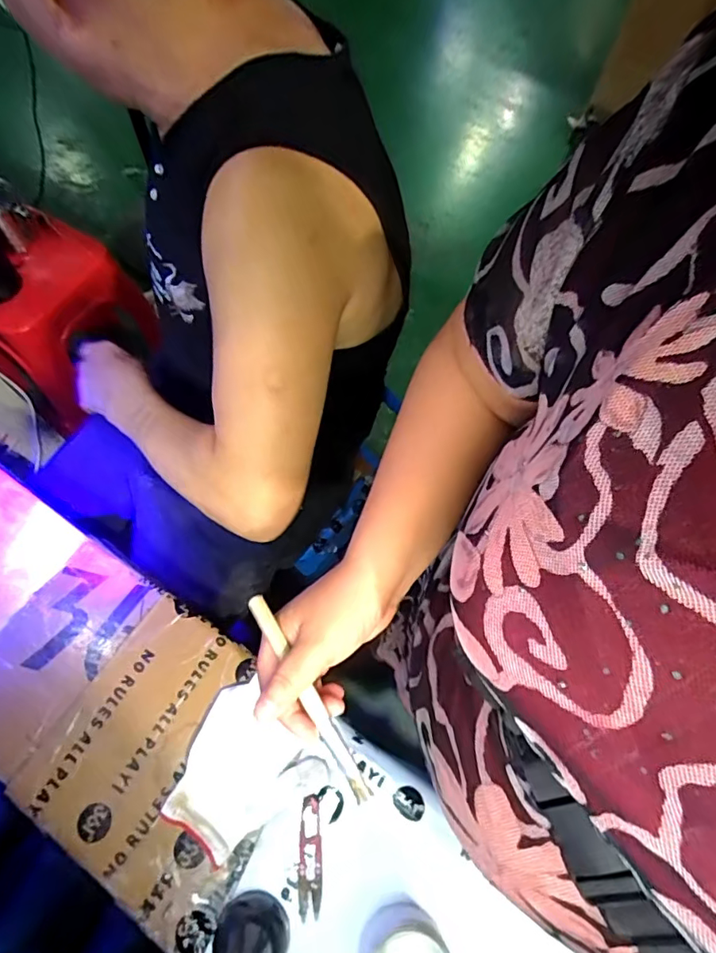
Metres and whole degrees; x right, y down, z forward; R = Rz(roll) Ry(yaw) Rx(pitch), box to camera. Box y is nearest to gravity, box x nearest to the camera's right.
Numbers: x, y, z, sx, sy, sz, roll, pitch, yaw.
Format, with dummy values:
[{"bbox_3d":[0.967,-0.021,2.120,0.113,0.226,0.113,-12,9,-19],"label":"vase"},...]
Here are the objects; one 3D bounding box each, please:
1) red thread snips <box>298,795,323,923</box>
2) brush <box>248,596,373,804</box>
[{"bbox_3d":[-0.048,0.377,0.510,0.023,0.009,0.101,-1,66,-1],"label":"red thread snips"},{"bbox_3d":[-0.032,0.144,0.335,0.011,0.009,0.146,-30,86,-13],"label":"brush"}]

